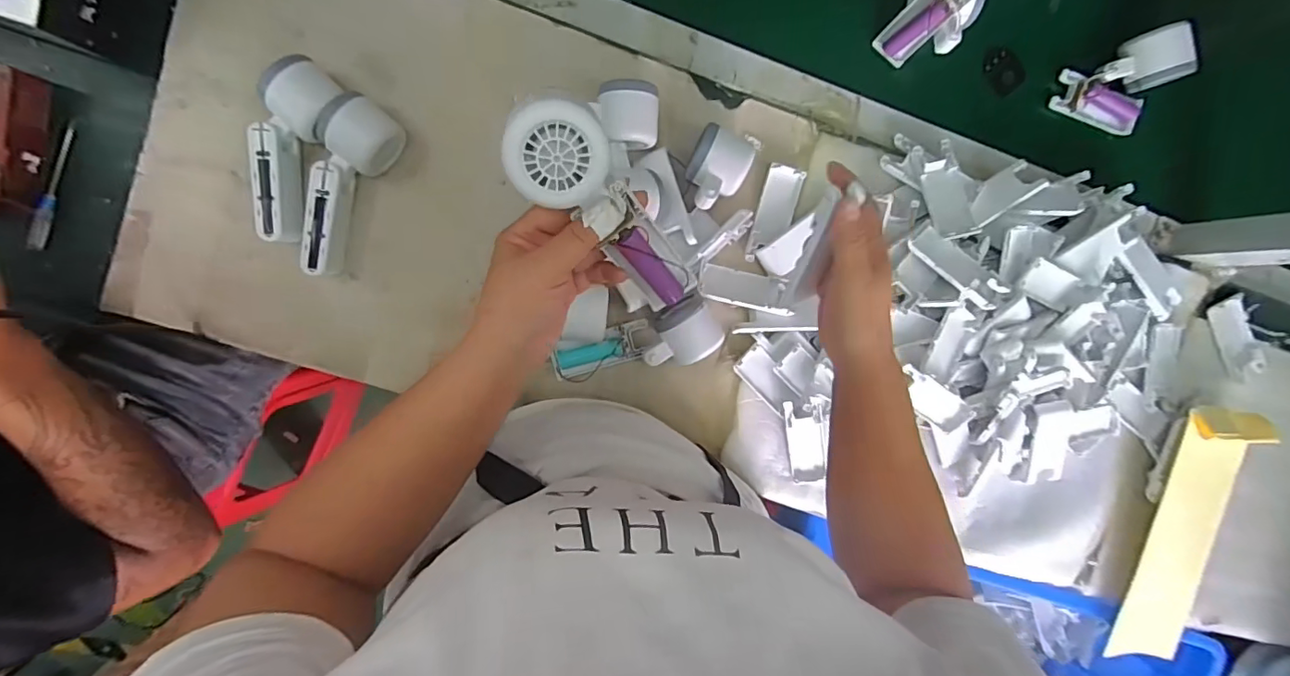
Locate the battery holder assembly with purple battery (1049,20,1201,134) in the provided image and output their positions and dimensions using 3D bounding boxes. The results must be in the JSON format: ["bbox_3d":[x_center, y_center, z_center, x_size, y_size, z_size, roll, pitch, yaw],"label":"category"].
[{"bbox_3d":[0.516,-0.268,0.590,0.110,0.068,0.088,-22,97,-5],"label":"battery holder assembly with purple battery"}]

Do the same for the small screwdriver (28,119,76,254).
[{"bbox_3d":[-0.546,-0.140,0.504,0.007,0.013,0.122,15,92,-8],"label":"small screwdriver"}]

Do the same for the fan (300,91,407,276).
[{"bbox_3d":[-0.286,-0.143,0.509,0.060,0.045,0.160,30,91,-8],"label":"fan"}]

